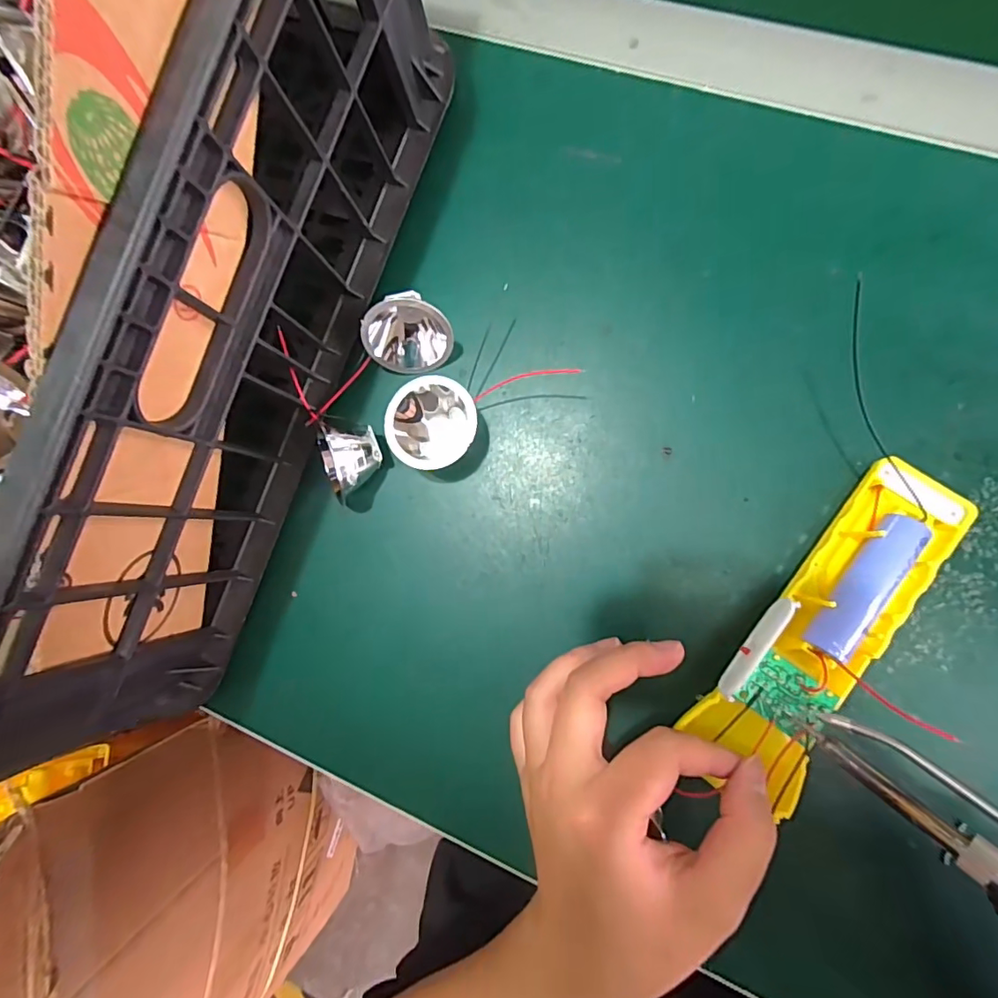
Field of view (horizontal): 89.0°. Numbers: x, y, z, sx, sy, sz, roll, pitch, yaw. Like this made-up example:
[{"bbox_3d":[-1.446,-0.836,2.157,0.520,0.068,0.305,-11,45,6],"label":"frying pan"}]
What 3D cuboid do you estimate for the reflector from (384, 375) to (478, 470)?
[{"bbox_3d":[-0.032,-0.037,0.259,0.045,0.027,0.043,-1,86,9],"label":"reflector"}]

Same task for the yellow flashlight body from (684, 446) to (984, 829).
[{"bbox_3d":[0.145,0.052,0.215,0.047,0.025,0.149,38,86,9],"label":"yellow flashlight body"}]

